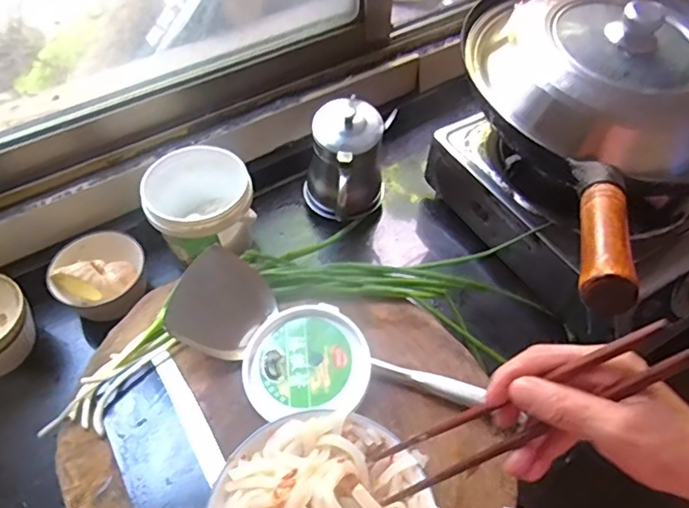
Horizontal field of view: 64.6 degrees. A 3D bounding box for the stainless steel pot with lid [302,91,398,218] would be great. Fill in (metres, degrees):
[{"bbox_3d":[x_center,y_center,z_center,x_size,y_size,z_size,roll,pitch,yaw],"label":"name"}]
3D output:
[{"bbox_3d":[-0.003,-0.117,0.718,0.085,0.129,0.117,27,56,20],"label":"stainless steel pot with lid"}]

